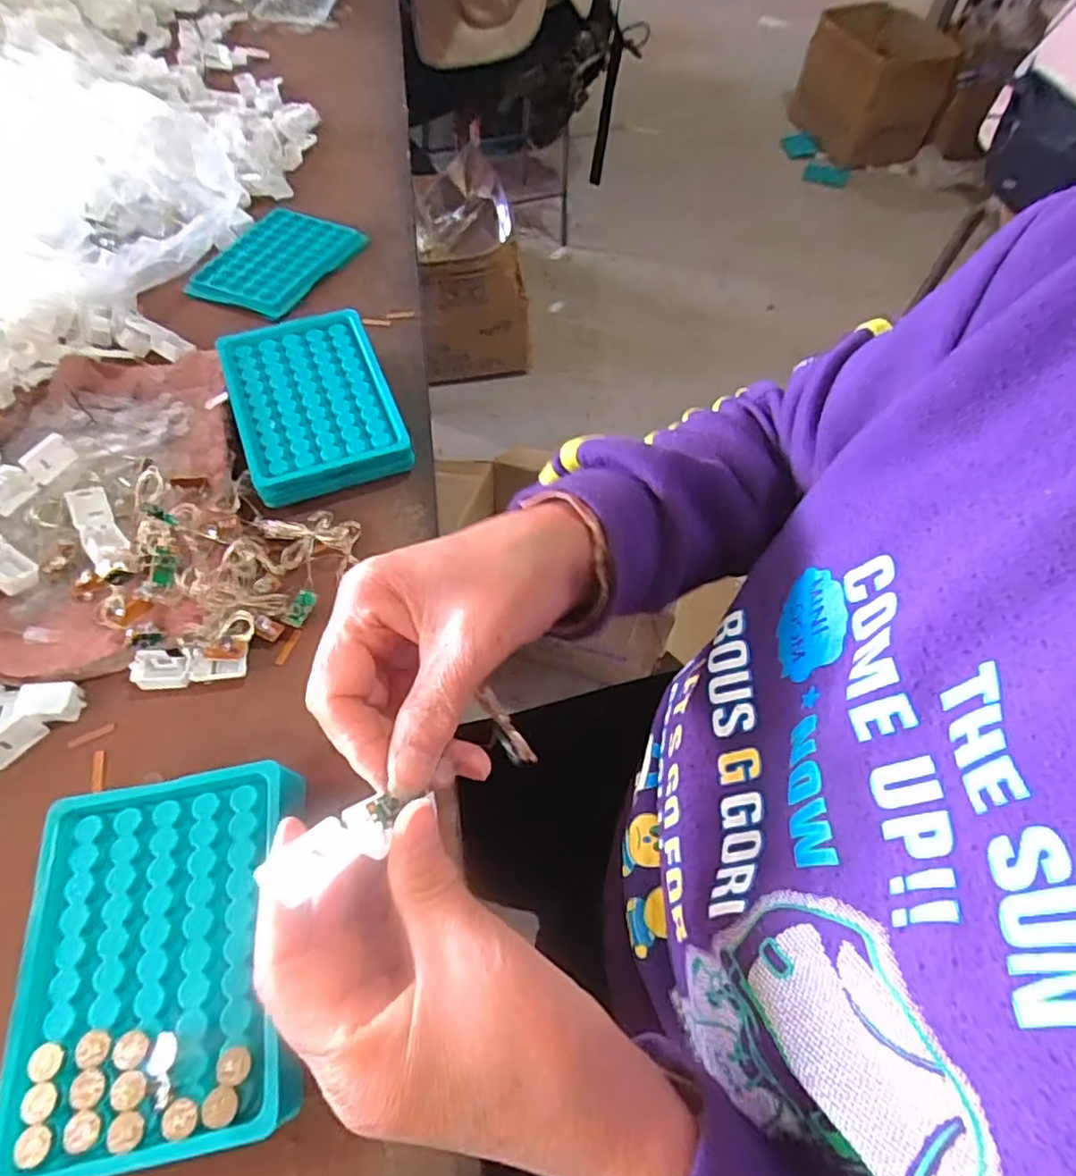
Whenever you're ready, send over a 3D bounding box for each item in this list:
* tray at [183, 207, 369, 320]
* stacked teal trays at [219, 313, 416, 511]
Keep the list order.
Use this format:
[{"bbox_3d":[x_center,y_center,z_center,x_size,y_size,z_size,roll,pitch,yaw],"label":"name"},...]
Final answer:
[{"bbox_3d":[-0.219,-0.274,0.538,0.094,0.009,0.122,24,61,12],"label":"tray"},{"bbox_3d":[-0.147,-0.121,0.426,0.096,0.031,0.133,-19,61,-13],"label":"stacked teal trays"}]

